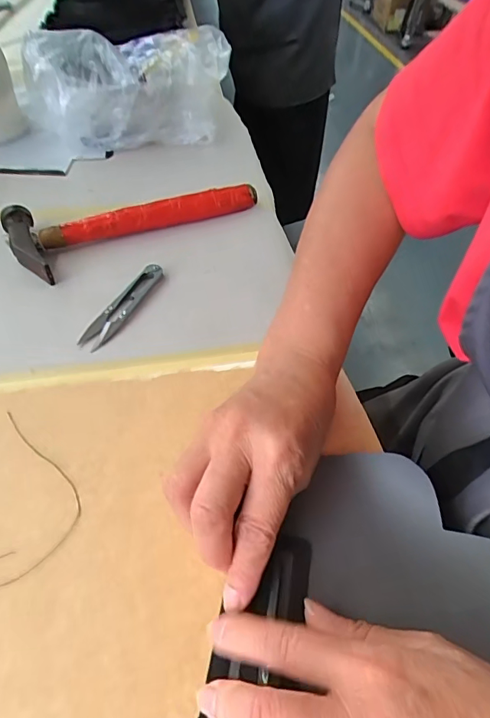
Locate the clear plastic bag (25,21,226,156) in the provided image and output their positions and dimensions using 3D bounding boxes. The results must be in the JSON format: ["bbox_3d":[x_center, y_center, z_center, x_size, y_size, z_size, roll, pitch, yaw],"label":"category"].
[{"bbox_3d":[-0.143,-0.338,0.558,0.257,0.101,0.147,-6,50,-8],"label":"clear plastic bag"}]

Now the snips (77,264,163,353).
[{"bbox_3d":[-0.103,-0.047,0.391,0.022,0.007,0.103,21,52,15],"label":"snips"}]

